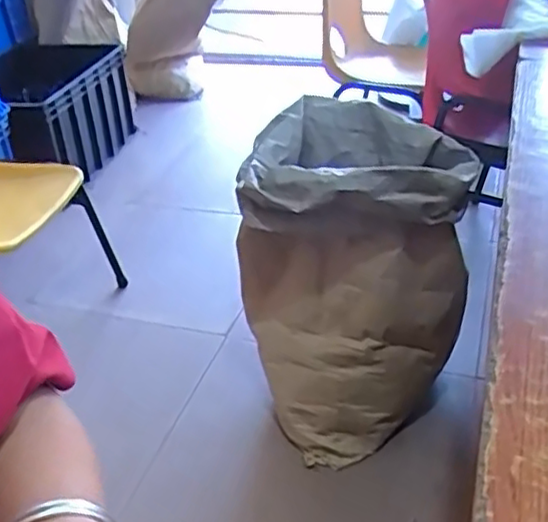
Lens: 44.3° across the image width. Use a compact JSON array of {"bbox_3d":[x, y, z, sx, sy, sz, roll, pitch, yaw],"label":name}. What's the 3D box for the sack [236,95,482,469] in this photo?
[{"bbox_3d":[0.125,0.033,1.155,0.322,0.492,0.335,-17,35,-19],"label":"sack"}]

